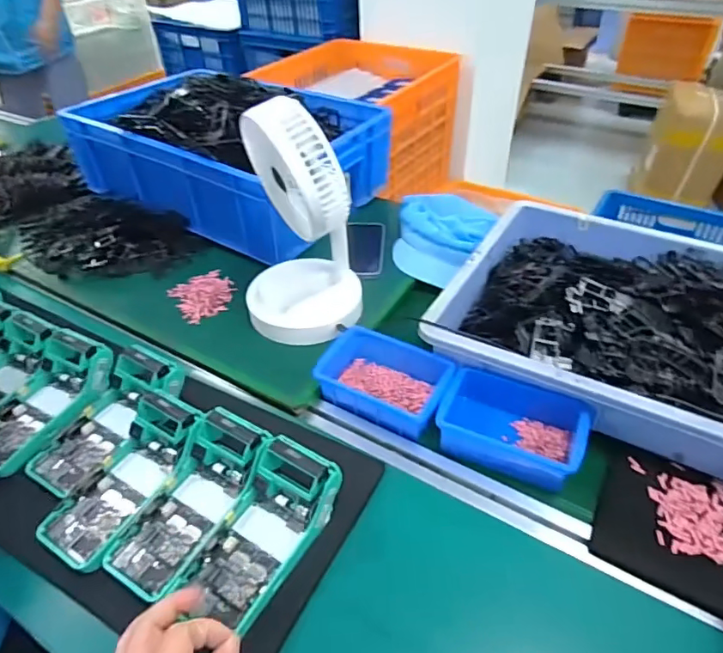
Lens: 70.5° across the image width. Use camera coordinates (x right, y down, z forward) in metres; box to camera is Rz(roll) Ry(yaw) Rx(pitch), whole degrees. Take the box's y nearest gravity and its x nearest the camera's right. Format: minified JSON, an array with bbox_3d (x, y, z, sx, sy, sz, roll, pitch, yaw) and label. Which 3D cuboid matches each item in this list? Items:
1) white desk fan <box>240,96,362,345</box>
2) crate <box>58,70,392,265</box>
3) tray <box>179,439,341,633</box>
[{"bbox_3d":[-0.084,-0.128,0.647,0.156,0.292,0.142,-11,42,-9],"label":"white desk fan"},{"bbox_3d":[-0.235,-0.343,0.937,0.499,0.206,0.352,23,48,26],"label":"crate"},{"bbox_3d":[-0.091,0.182,0.457,0.076,0.064,0.153,23,48,26],"label":"tray"}]

